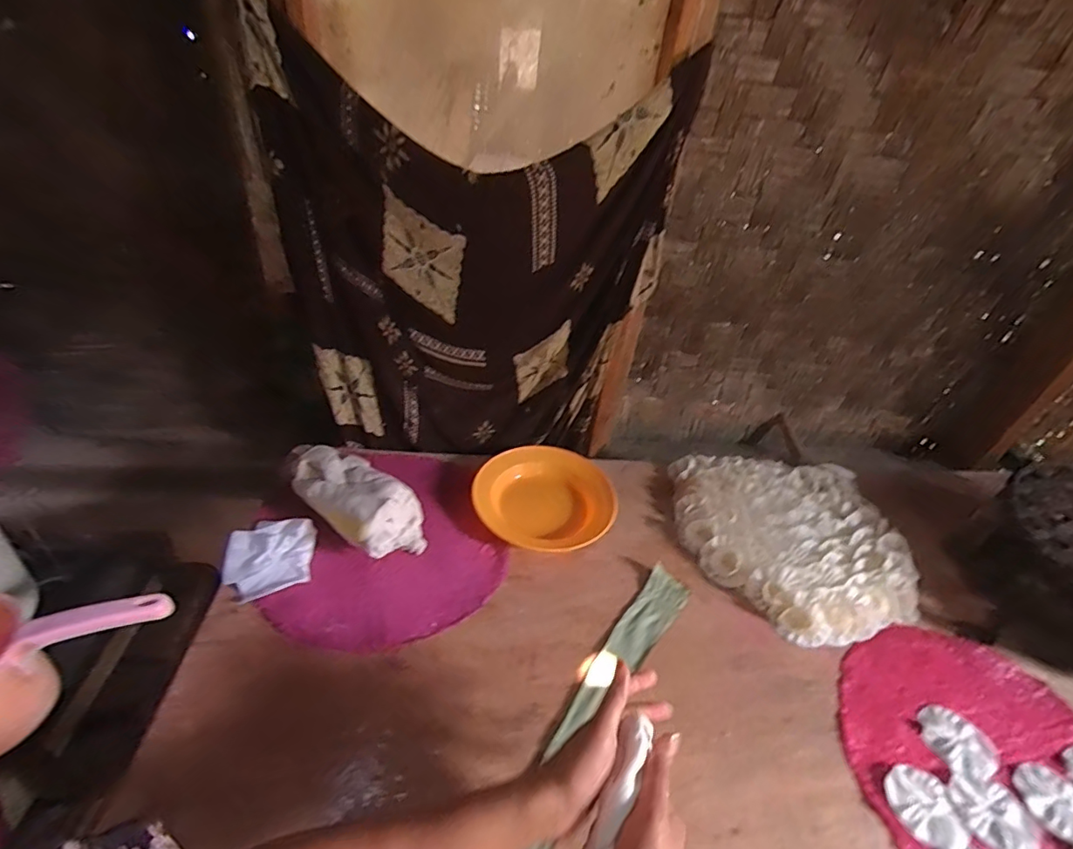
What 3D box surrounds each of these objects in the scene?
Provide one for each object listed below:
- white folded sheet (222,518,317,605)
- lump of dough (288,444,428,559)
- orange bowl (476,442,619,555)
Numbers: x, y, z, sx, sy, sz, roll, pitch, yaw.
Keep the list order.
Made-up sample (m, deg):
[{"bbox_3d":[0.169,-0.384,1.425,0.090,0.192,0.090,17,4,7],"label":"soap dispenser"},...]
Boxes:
[{"bbox_3d":[-0.347,0.171,0.663,0.098,0.034,0.102,-2,38,-12],"label":"white folded sheet"},{"bbox_3d":[-0.257,0.109,0.727,0.216,0.095,0.108,23,40,21],"label":"lump of dough"},{"bbox_3d":[0.013,0.117,0.837,0.225,0.040,0.200,6,37,0],"label":"orange bowl"}]

